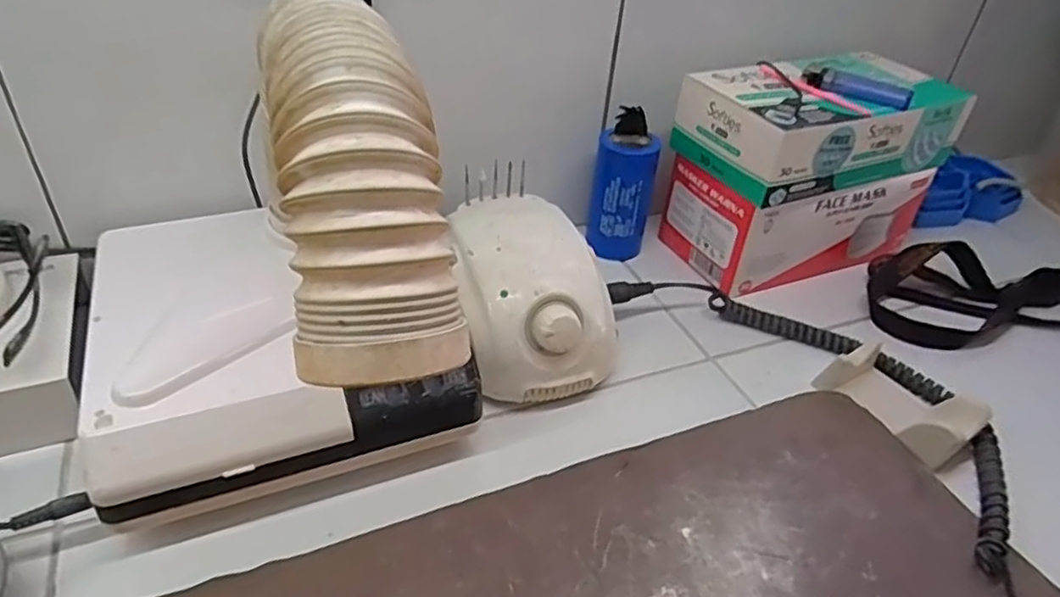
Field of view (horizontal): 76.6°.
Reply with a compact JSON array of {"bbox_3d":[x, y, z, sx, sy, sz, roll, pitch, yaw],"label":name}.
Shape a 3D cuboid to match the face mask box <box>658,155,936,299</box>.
[{"bbox_3d":[0.231,-0.078,0.583,0.202,0.083,0.101,-11,41,-20],"label":"face mask box"}]

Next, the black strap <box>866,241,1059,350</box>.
[{"bbox_3d":[0.411,-0.018,0.563,0.289,0.033,0.097,-8,40,-16],"label":"black strap"}]

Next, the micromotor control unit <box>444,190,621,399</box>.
[{"bbox_3d":[-0.003,-0.002,0.459,0.097,0.080,0.135,-10,40,-18],"label":"micromotor control unit"}]

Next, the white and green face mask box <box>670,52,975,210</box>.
[{"bbox_3d":[0.234,-0.145,0.541,0.208,0.065,0.112,-15,42,-24],"label":"white and green face mask box"}]

